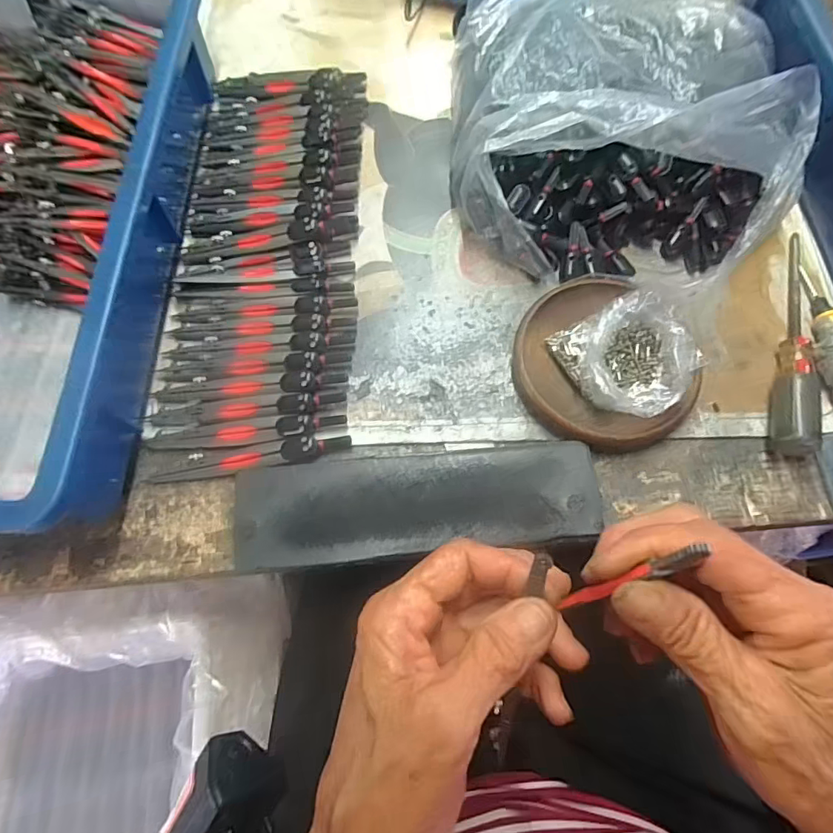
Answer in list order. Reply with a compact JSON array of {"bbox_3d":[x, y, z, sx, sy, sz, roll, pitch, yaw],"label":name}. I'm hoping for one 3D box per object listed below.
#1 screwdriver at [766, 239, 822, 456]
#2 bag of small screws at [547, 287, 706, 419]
[{"bbox_3d":[0.255,-0.054,0.316,0.020,0.022,0.170,19,71,8],"label":"screwdriver"},{"bbox_3d":[0.137,-0.037,0.300,0.081,0.038,0.074,-22,71,-6],"label":"bag of small screws"}]

